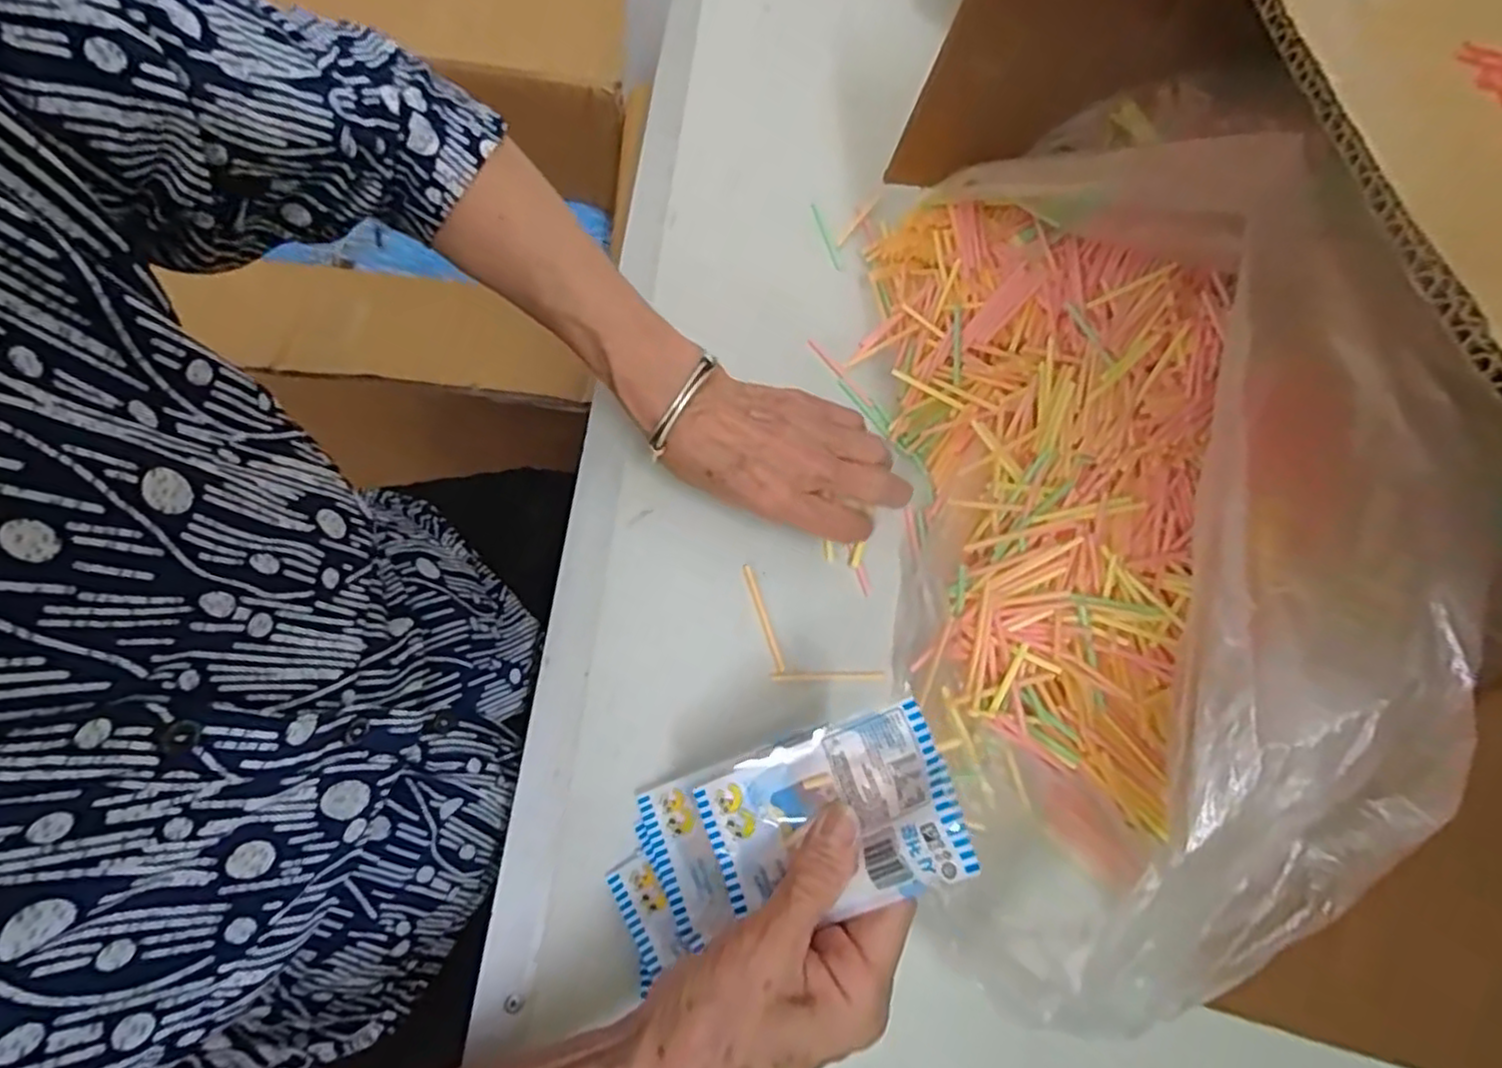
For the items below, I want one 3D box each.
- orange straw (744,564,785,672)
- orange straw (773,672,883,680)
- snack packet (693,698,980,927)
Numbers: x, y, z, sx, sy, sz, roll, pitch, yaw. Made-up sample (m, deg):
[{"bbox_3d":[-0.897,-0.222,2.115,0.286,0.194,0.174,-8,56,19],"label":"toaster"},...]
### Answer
[{"bbox_3d":[0.008,0.046,0.397,0.005,0.004,0.063,-15,71,-14],"label":"orange straw"},{"bbox_3d":[0.043,0.077,0.387,0.062,0.004,0.004,2,68,-7],"label":"orange straw"},{"bbox_3d":[0.029,0.113,0.276,0.101,0.012,0.065,-30,58,19],"label":"snack packet"}]

